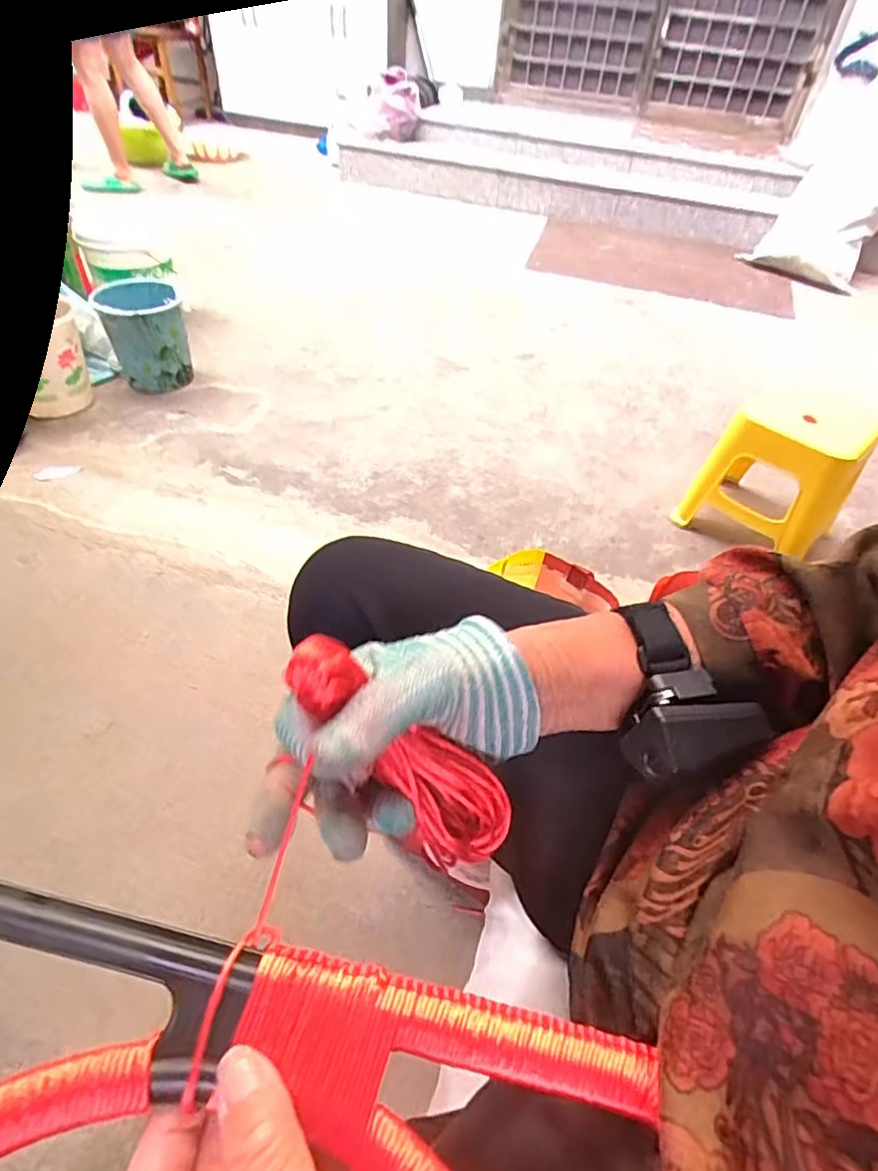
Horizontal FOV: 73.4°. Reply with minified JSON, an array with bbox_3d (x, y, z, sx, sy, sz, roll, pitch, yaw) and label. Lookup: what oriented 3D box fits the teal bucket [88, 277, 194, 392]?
[{"bbox_3d":[-0.787,-0.668,1.599,0.208,0.228,0.212,-18,49,-21],"label":"teal bucket"}]

